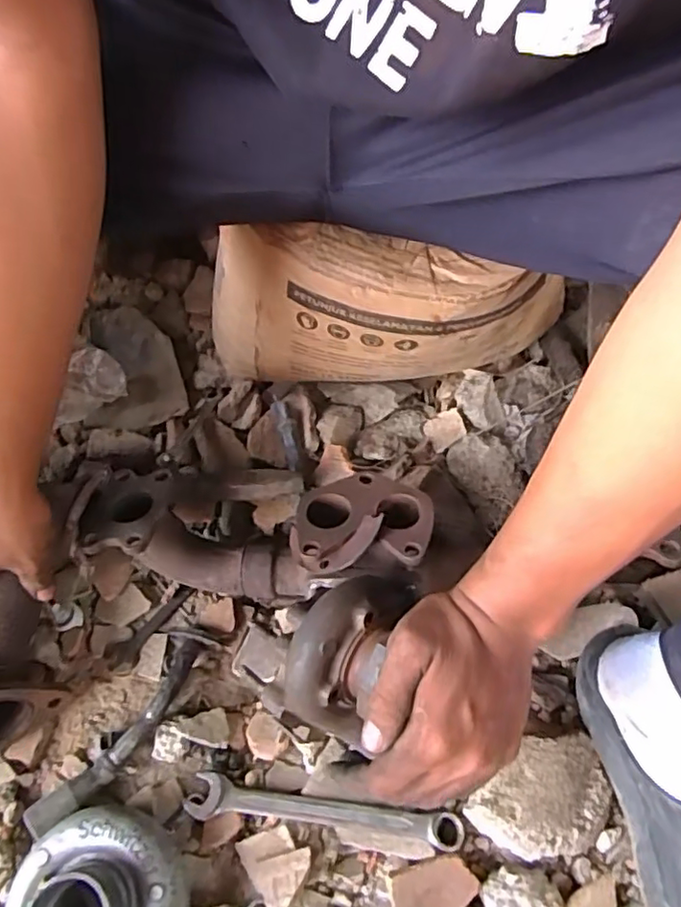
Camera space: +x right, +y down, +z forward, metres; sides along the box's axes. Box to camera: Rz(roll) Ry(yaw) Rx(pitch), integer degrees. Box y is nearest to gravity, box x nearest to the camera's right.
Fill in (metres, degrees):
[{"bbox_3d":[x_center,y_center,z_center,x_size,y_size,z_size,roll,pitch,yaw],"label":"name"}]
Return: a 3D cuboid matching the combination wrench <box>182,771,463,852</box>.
[{"bbox_3d":[-0.014,0.271,0.460,0.206,0.014,0.028,5,62,7],"label":"combination wrench"}]

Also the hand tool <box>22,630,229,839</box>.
[{"bbox_3d":[-0.174,0.220,0.500,0.041,0.037,0.183,31,68,19],"label":"hand tool"}]

